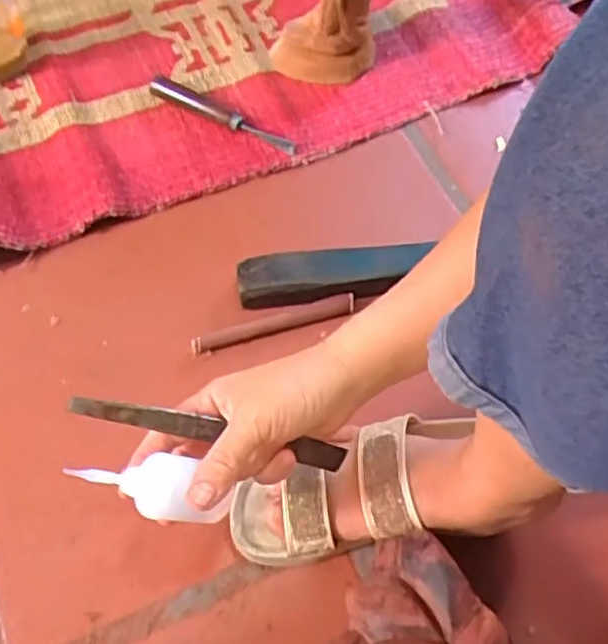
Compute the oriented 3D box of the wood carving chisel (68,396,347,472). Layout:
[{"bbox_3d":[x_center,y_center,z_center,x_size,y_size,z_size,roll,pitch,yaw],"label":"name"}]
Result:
[{"bbox_3d":[-0.052,0.066,0.406,0.173,0.019,0.004,17,21,-22],"label":"wood carving chisel"}]

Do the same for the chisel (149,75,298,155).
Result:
[{"bbox_3d":[-0.085,-0.212,0.699,0.175,0.019,0.020,29,63,13],"label":"chisel"}]

